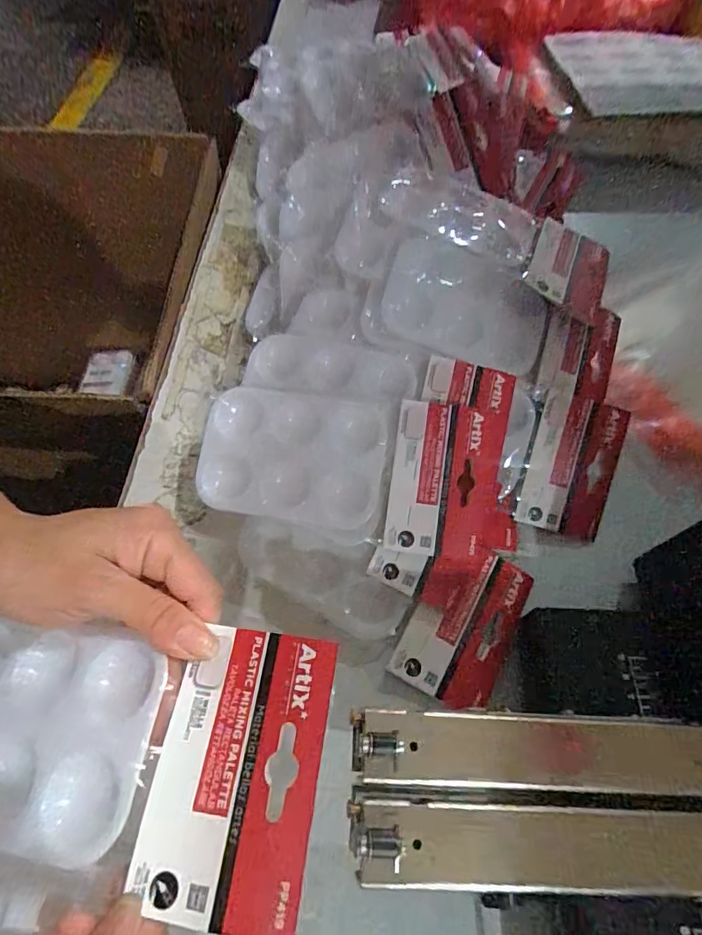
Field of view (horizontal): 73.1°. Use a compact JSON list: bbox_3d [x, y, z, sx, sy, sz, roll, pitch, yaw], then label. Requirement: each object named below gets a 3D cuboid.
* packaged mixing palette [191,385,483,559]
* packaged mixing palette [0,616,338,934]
[{"bbox_3d":[-0.004,0.000,0.318,0.192,0.014,0.096,9,88,3],"label":"packaged mixing palette"},{"bbox_3d":[-0.104,0.117,0.202,0.184,0.018,0.095,1,60,11],"label":"packaged mixing palette"}]

